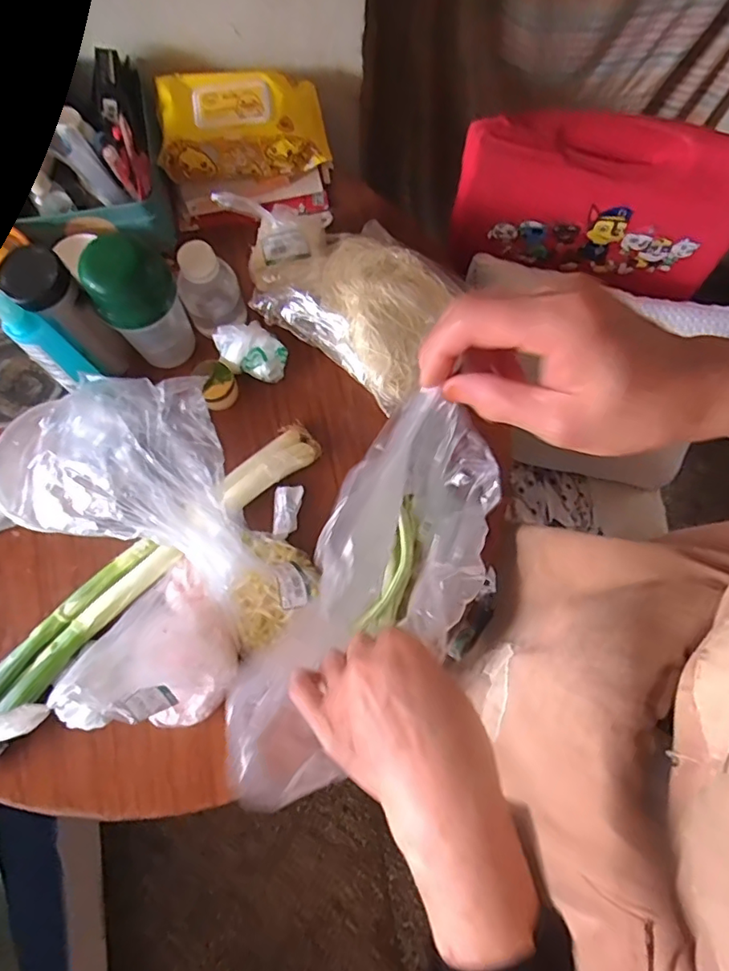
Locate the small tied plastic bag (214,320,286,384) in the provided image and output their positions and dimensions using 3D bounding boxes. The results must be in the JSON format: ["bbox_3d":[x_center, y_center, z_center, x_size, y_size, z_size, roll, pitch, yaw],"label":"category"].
[{"bbox_3d":[-0.141,-0.167,0.678,0.090,0.039,0.056,13,77,1],"label":"small tied plastic bag"}]

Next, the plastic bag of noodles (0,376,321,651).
[{"bbox_3d":[-0.206,-0.001,0.583,0.363,0.149,0.216,28,78,5],"label":"plastic bag of noodles"}]

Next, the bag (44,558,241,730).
[{"bbox_3d":[-0.188,0.165,0.555,0.121,0.140,0.162,27,77,5],"label":"bag"}]

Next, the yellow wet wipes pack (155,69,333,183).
[{"bbox_3d":[-0.160,-0.471,0.723,0.214,0.073,0.116,-9,77,-4],"label":"yellow wet wipes pack"}]

